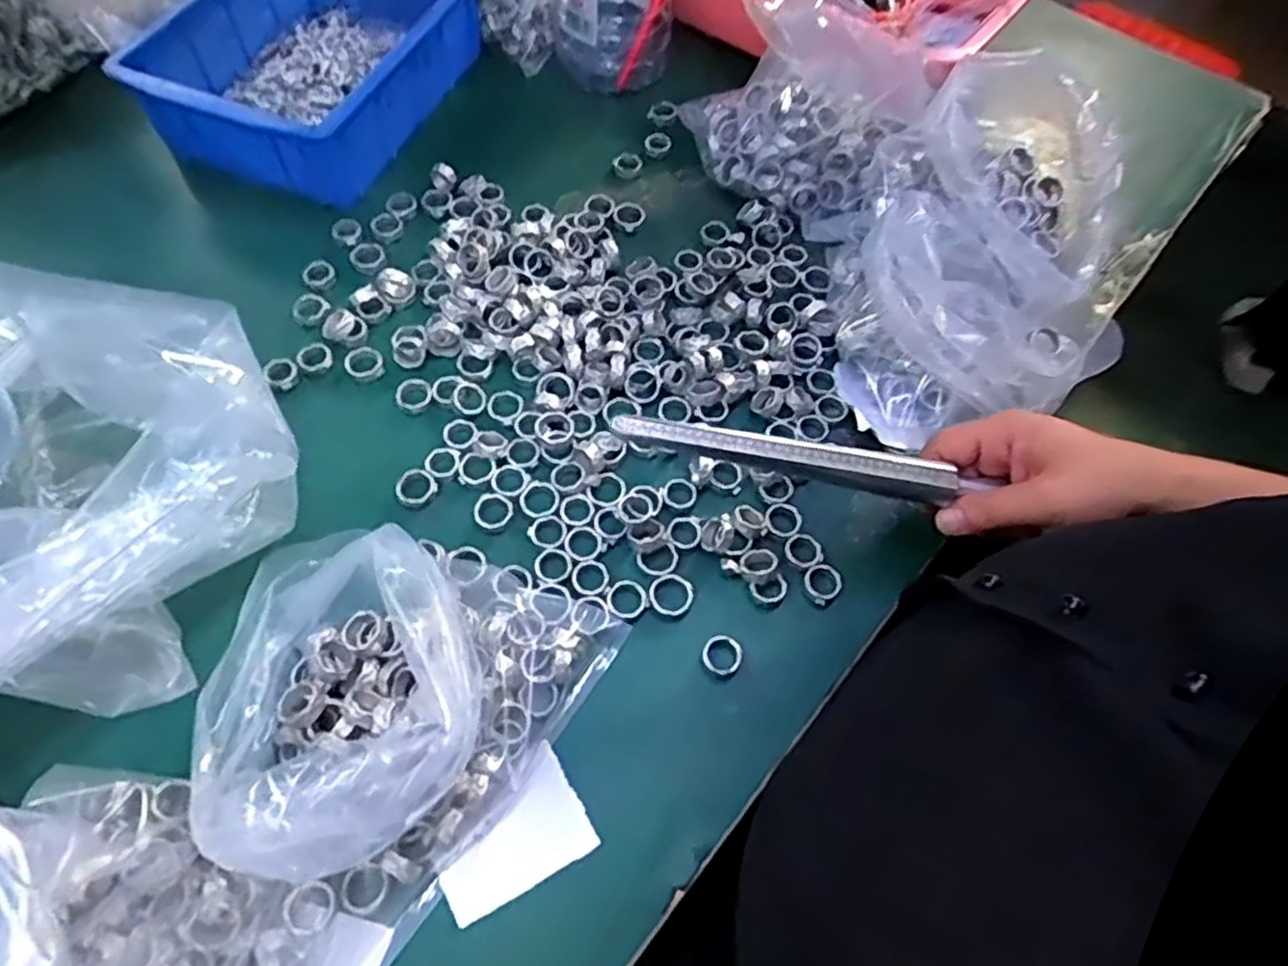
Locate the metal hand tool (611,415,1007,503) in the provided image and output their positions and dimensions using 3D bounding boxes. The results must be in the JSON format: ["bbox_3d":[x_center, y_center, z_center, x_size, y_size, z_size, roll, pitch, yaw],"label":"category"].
[{"bbox_3d":[0.082,-0.012,0.365,0.196,0.012,0.017,9,60,-13],"label":"metal hand tool"}]

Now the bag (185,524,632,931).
[{"bbox_3d":[-0.121,0.087,0.347,0.157,0.066,0.177,32,63,13],"label":"bag"}]

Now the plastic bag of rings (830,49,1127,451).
[{"bbox_3d":[0.217,-0.144,0.472,0.153,0.117,0.240,16,61,5],"label":"plastic bag of rings"}]

